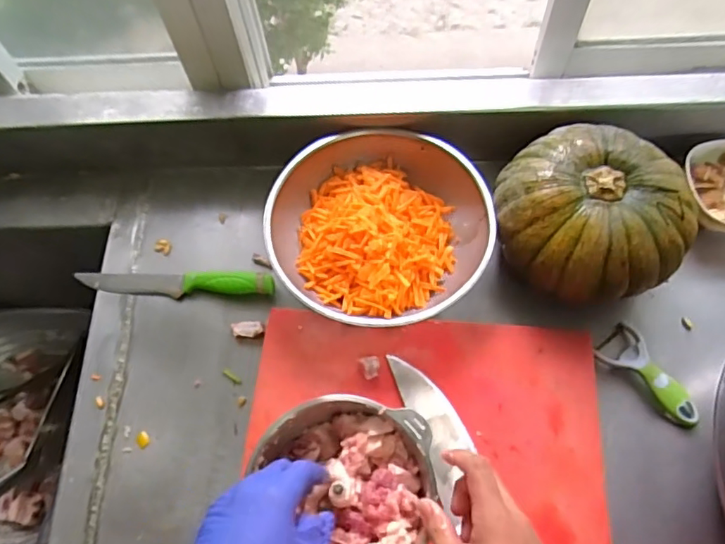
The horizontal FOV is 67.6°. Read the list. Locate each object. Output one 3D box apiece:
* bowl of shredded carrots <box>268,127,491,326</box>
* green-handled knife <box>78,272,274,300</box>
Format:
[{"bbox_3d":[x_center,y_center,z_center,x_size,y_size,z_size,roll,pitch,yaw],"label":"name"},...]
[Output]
[{"bbox_3d":[0.023,-0.051,0.696,0.269,0.086,0.262,-1,63,2],"label":"bowl of shredded carrots"},{"bbox_3d":[-0.248,0.014,0.716,0.267,0.033,0.031,4,64,5],"label":"green-handled knife"}]

